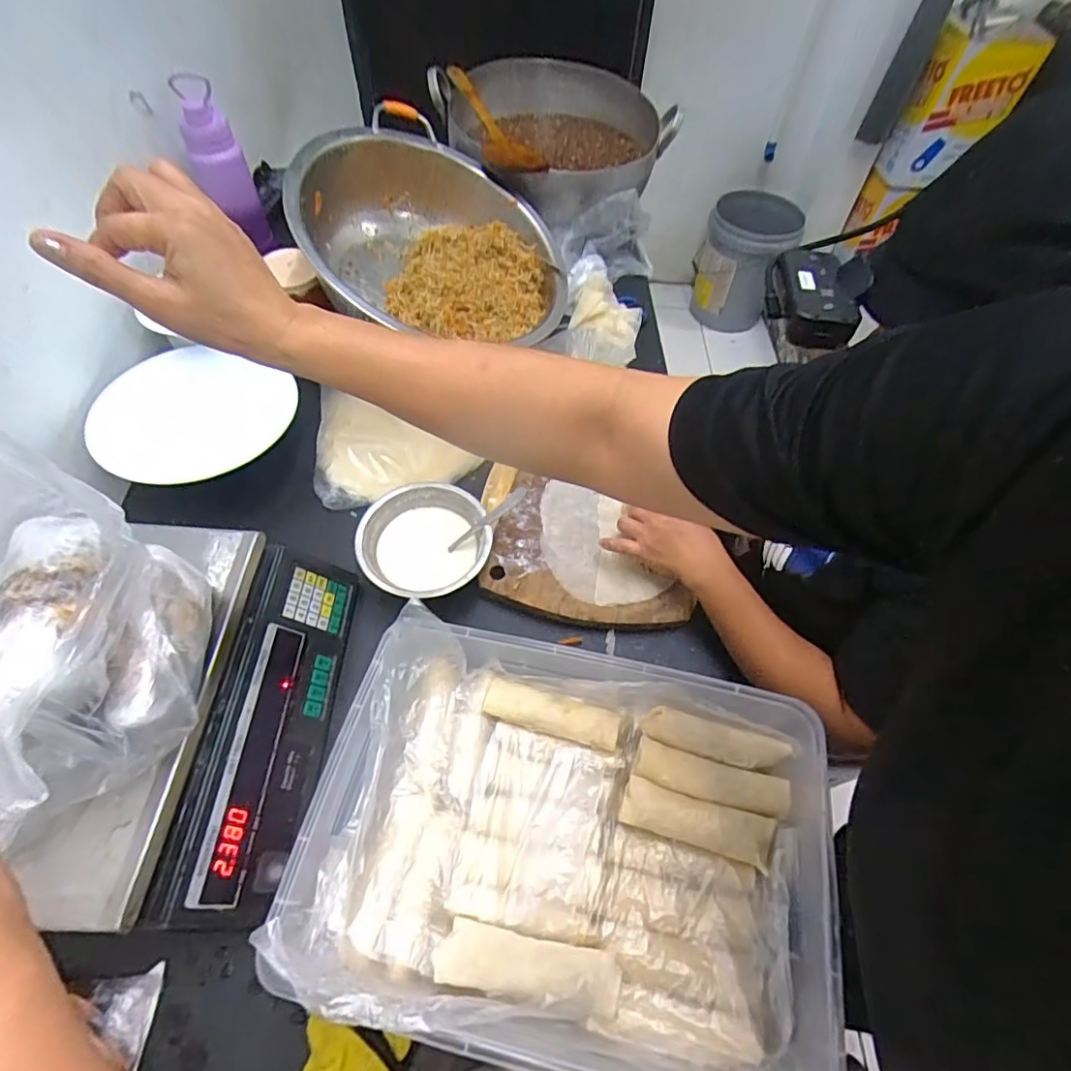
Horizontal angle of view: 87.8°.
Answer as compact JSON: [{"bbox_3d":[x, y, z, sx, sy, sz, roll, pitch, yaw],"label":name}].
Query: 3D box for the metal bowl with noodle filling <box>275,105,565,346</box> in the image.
[{"bbox_3d":[-0.152,-0.410,0.811,0.389,0.146,0.389,7,65,-14],"label":"metal bowl with noodle filling"}]

